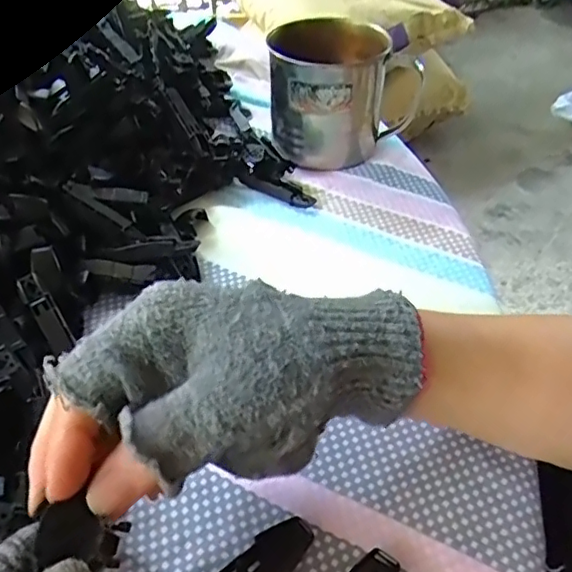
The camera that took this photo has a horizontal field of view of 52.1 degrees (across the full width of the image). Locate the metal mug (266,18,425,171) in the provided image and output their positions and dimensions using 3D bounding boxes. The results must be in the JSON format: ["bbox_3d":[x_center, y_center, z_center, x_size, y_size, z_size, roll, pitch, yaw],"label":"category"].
[{"bbox_3d":[0.040,-0.152,0.462,0.101,0.082,0.091,-25,50,-21],"label":"metal mug"}]

